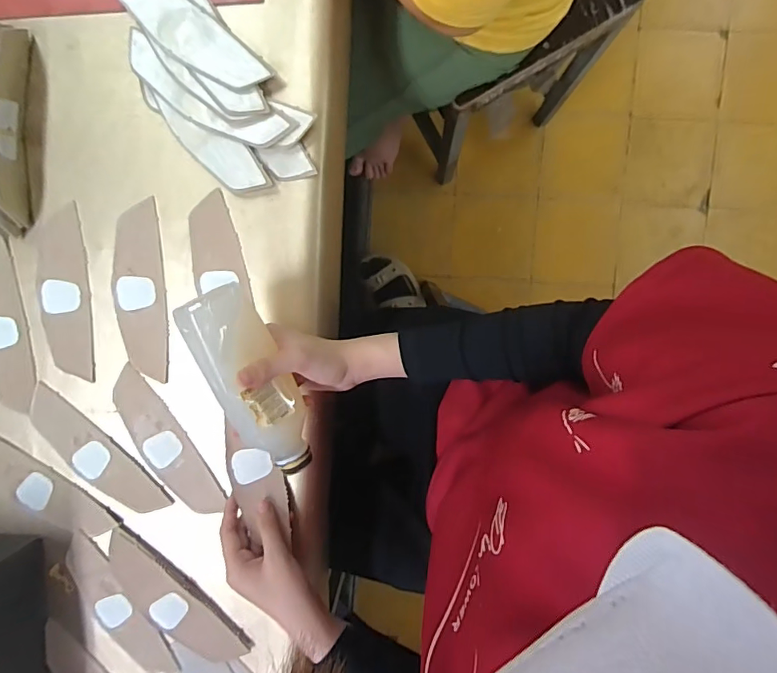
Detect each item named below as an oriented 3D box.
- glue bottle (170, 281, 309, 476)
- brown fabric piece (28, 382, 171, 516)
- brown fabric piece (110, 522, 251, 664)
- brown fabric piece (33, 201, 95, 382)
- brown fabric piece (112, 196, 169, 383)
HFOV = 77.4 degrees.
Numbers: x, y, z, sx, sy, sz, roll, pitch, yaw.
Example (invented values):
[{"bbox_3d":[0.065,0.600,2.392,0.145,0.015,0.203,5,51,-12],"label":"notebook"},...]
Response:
[{"bbox_3d":[-0.114,0.042,0.404,0.048,0.046,0.166,-22,106,7],"label":"glue bottle"},{"bbox_3d":[-0.308,0.125,0.507,0.055,0.005,0.173,-44,92,2],"label":"brown fabric piece"},{"bbox_3d":[-0.229,0.281,0.516,0.181,0.013,0.061,44,95,-2],"label":"brown fabric piece"},{"bbox_3d":[-0.331,-0.043,0.493,0.052,0.007,0.169,-2,95,2],"label":"brown fabric piece"},{"bbox_3d":[-0.252,-0.044,0.489,0.051,0.005,0.173,-2,95,1],"label":"brown fabric piece"}]

